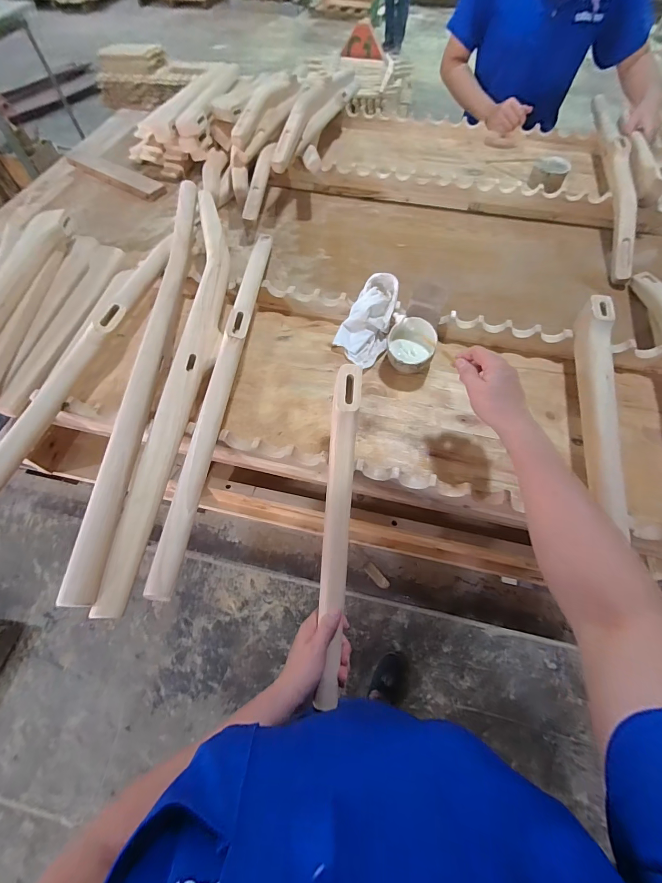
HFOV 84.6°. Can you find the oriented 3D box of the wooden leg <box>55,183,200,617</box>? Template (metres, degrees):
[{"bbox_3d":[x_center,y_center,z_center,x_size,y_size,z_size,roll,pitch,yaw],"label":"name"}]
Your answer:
[{"bbox_3d":[-0.280,-0.158,0.572,0.044,0.040,0.763,-2,61,-1],"label":"wooden leg"}]

